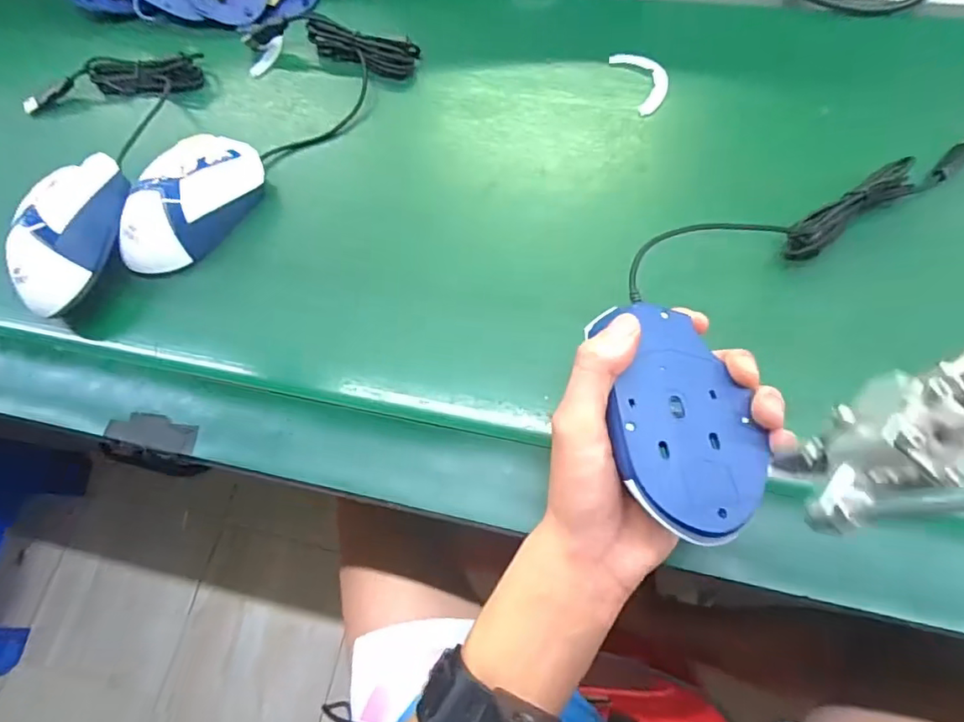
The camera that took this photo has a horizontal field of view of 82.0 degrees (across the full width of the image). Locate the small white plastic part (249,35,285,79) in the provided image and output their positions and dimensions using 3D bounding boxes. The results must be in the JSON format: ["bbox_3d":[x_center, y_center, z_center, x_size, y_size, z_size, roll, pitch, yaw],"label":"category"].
[{"bbox_3d":[-0.190,-0.269,0.492,0.013,0.007,0.044,25,71,13],"label":"small white plastic part"}]

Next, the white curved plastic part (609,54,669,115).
[{"bbox_3d":[0.128,-0.222,0.435,0.032,0.008,0.064,-17,67,-4],"label":"white curved plastic part"}]

